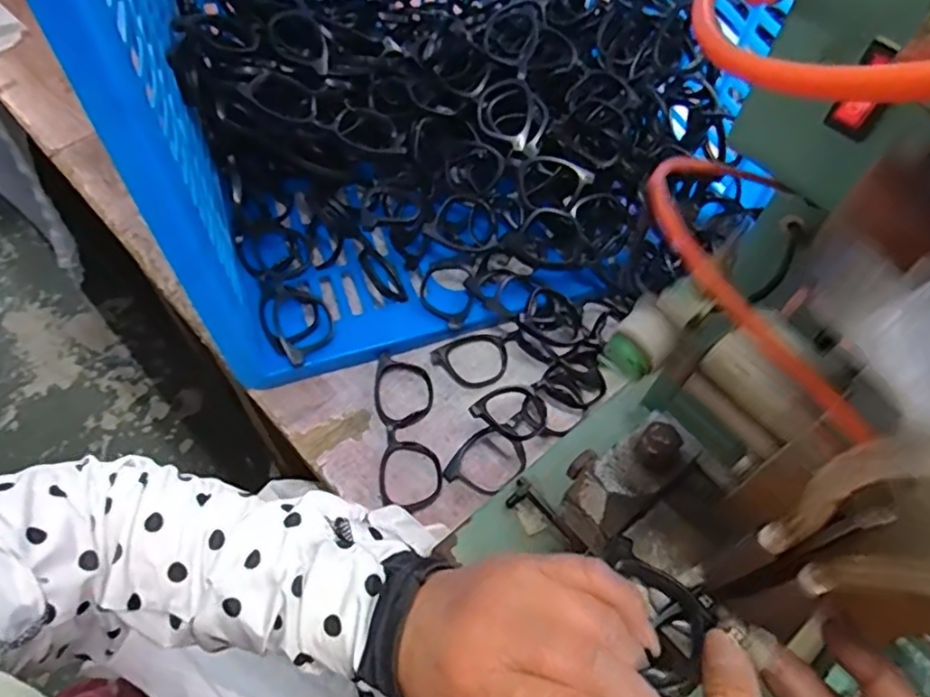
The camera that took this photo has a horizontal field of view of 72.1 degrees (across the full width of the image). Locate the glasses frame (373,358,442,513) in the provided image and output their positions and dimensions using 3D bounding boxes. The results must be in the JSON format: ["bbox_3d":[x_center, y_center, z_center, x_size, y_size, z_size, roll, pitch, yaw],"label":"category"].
[{"bbox_3d":[-0.046,0.065,0.510,0.048,0.008,0.132,-4,58,-6],"label":"glasses frame"}]

